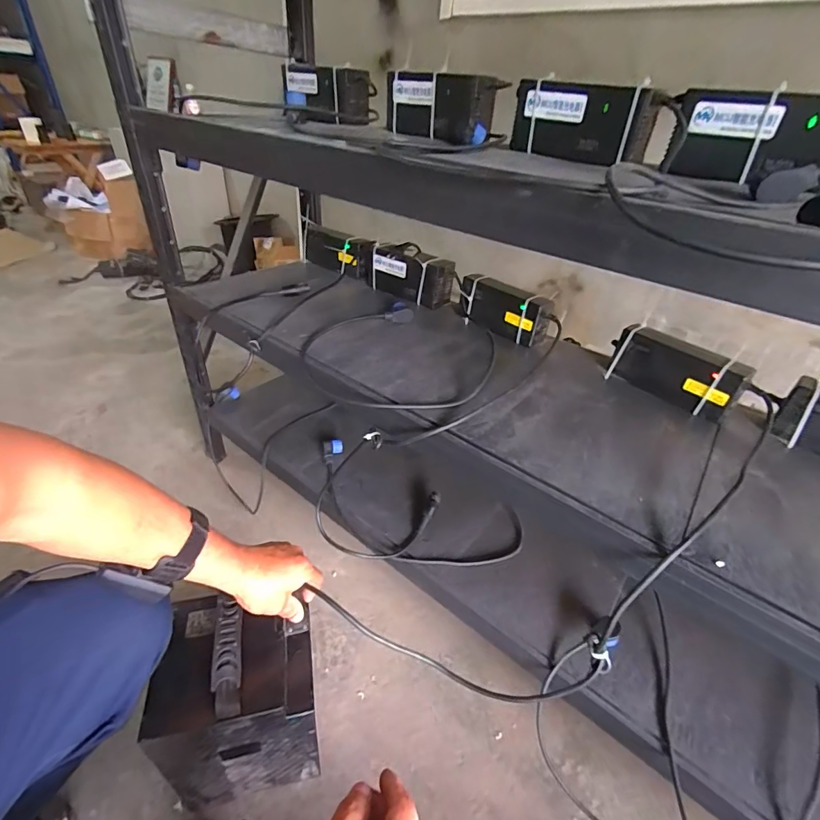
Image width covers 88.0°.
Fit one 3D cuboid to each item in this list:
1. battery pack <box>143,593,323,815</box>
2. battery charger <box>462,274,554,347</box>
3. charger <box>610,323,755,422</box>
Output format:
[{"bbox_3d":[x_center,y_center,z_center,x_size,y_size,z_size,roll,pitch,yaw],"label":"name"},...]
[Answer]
[{"bbox_3d":[-0.219,0.378,0.574,0.170,0.250,0.156,-5,38,-13],"label":"battery pack"},{"bbox_3d":[0.172,-0.187,0.795,0.060,0.083,0.181,-28,48,-36],"label":"battery charger"},{"bbox_3d":[0.395,-0.058,0.644,0.045,0.080,0.183,-28,47,-36],"label":"charger"}]

